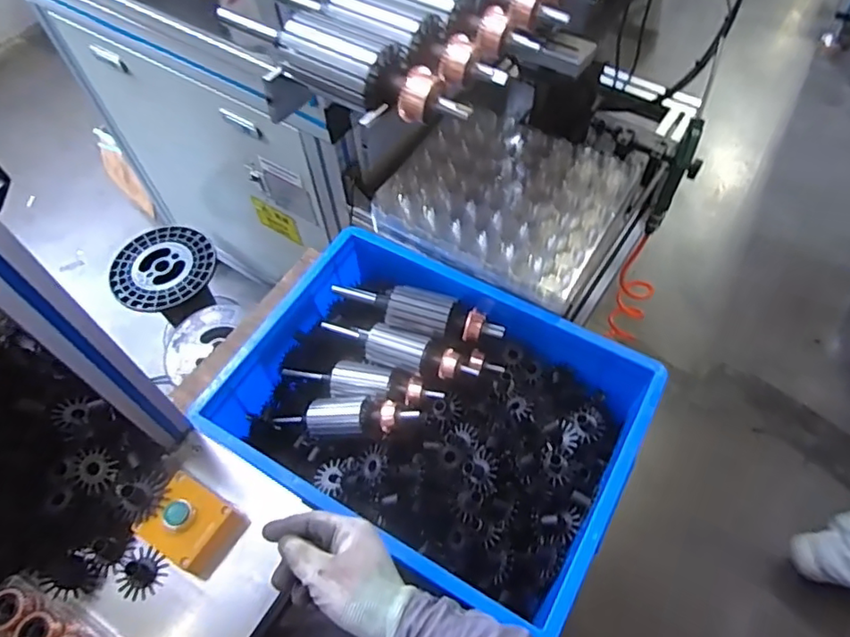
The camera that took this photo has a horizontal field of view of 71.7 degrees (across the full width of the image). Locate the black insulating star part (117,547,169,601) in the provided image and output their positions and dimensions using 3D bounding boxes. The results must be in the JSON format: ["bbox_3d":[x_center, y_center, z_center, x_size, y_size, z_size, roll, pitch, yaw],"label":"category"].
[{"bbox_3d":[-0.289,0.258,0.597,0.048,0.012,0.045,14,60,10],"label":"black insulating star part"}]

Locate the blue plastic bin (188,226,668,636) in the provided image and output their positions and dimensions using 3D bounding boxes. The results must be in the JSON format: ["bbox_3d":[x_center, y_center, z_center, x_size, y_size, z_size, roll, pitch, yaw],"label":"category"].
[{"bbox_3d":[0.007,0.113,0.751,0.478,0.129,0.364,26,63,17],"label":"blue plastic bin"}]

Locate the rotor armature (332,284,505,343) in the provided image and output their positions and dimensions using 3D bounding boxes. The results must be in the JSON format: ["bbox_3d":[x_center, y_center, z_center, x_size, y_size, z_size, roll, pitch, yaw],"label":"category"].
[{"bbox_3d":[-0.004,-0.011,0.762,0.209,0.048,0.057,17,60,12],"label":"rotor armature"}]

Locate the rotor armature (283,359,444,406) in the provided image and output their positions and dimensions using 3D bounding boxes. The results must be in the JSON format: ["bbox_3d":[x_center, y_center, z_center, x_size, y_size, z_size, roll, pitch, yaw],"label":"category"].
[{"bbox_3d":[-0.088,0.089,0.796,0.220,0.053,0.046,11,59,9],"label":"rotor armature"}]

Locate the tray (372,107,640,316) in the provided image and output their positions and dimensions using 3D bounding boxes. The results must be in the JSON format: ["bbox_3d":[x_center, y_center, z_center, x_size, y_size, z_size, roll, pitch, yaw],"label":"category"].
[{"bbox_3d":[0.115,-0.176,0.837,0.306,0.047,0.266,26,63,17],"label":"tray"}]

